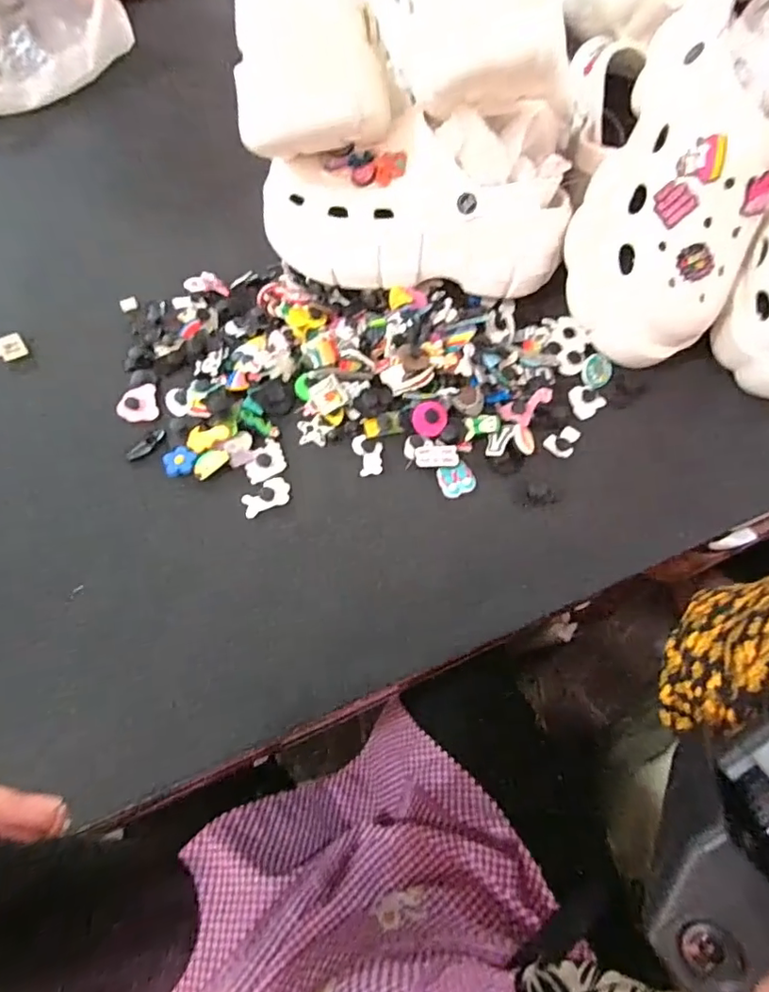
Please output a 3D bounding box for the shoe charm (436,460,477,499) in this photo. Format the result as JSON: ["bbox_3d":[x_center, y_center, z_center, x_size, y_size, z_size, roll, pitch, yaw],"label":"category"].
[{"bbox_3d":[0.053,-0.012,0.401,0.025,0.006,0.024,-17,64,-9],"label":"shoe charm"}]

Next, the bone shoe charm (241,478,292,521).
[{"bbox_3d":[-0.085,0.000,0.389,0.036,0.007,0.021,-36,68,-17],"label":"bone shoe charm"}]

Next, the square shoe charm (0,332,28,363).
[{"bbox_3d":[-0.312,-0.124,0.451,0.025,0.007,0.027,-29,67,-15],"label":"square shoe charm"}]

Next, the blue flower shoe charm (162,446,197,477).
[{"bbox_3d":[-0.150,-0.027,0.399,0.023,0.004,0.025,0,63,0],"label":"blue flower shoe charm"}]

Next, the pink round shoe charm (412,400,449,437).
[{"bbox_3d":[0.034,-0.058,0.412,0.026,0.011,0.026,-11,99,-1],"label":"pink round shoe charm"}]

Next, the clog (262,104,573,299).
[{"bbox_3d":[0.023,-0.228,0.431,0.239,0.110,0.094,-5,63,-3],"label":"clog"}]

